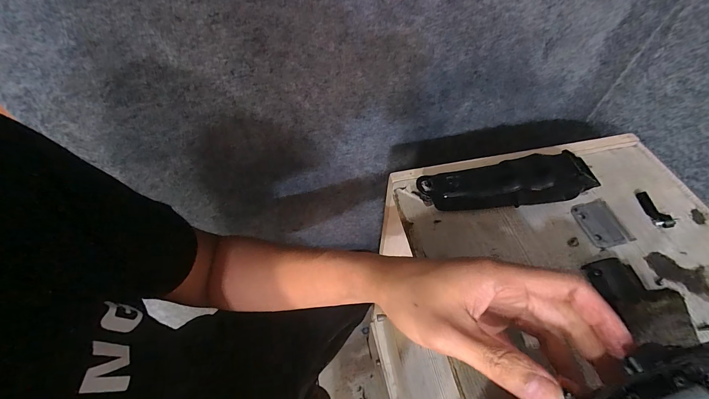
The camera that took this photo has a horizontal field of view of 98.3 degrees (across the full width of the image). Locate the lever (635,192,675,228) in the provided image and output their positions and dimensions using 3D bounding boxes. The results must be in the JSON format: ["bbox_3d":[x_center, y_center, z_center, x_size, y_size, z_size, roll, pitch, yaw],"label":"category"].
[{"bbox_3d":[0.297,0.008,0.304,0.011,0.012,0.043,-2,56,-2],"label":"lever"}]

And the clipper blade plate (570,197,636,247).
[{"bbox_3d":[0.243,0.023,0.302,0.040,0.004,0.049,-10,57,-8],"label":"clipper blade plate"}]

